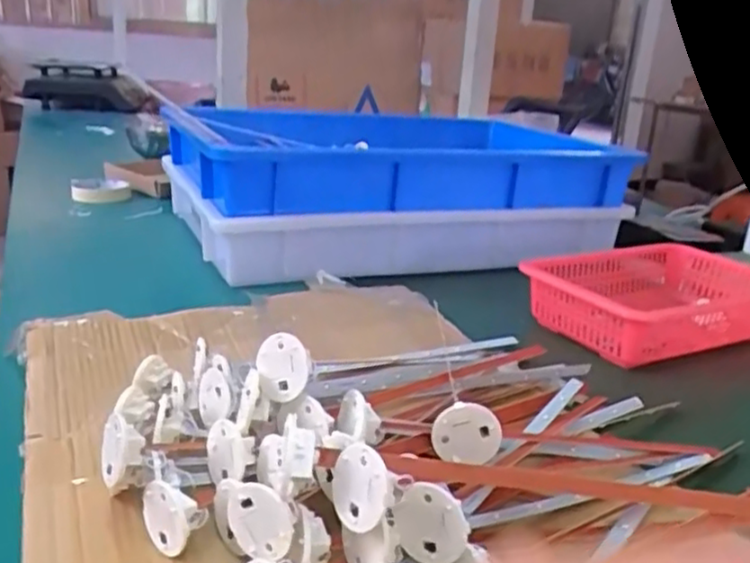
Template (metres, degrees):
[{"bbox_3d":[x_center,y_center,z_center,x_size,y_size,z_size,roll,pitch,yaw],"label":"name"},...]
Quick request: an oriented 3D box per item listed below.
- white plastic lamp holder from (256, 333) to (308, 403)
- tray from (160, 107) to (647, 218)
[{"bbox_3d":[-0.053,0.050,0.414,0.032,0.038,0.017,26,3,16],"label":"white plastic lamp holder"},{"bbox_3d":[0.016,-0.165,0.954,0.541,0.080,0.350,-3,21,-20],"label":"tray"}]

